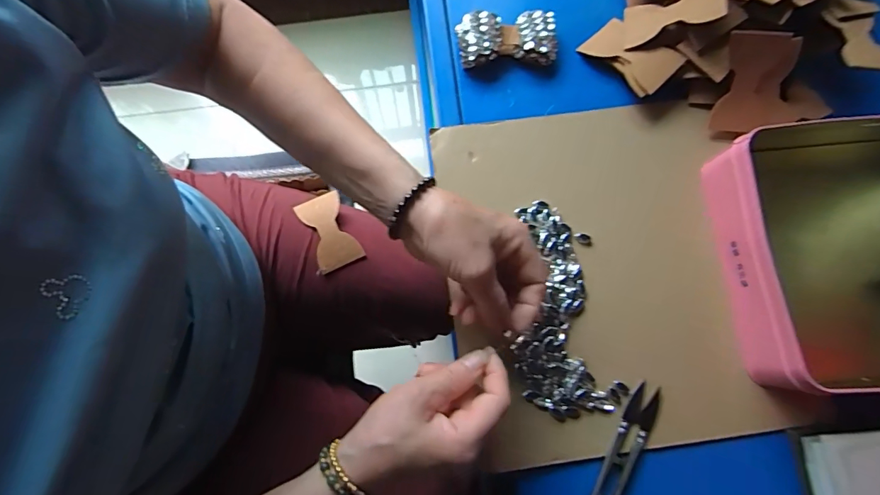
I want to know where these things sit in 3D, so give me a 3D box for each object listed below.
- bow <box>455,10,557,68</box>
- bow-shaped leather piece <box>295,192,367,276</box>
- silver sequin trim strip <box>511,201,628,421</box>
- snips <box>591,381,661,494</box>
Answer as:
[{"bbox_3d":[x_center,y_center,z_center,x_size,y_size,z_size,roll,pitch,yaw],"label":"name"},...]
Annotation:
[{"bbox_3d":[0.062,-0.193,0.414,0.088,0.026,0.041,-2,78,-1],"label":"bow"},{"bbox_3d":[-0.114,-0.016,0.458,0.046,0.009,0.079,-26,79,-6],"label":"bow-shaped leather piece"},{"bbox_3d":[0.102,0.048,0.366,0.082,0.010,0.170,0,78,0],"label":"silver sequin trim strip"},{"bbox_3d":[0.143,0.155,0.343,0.022,0.008,0.101,27,79,5],"label":"snips"}]

